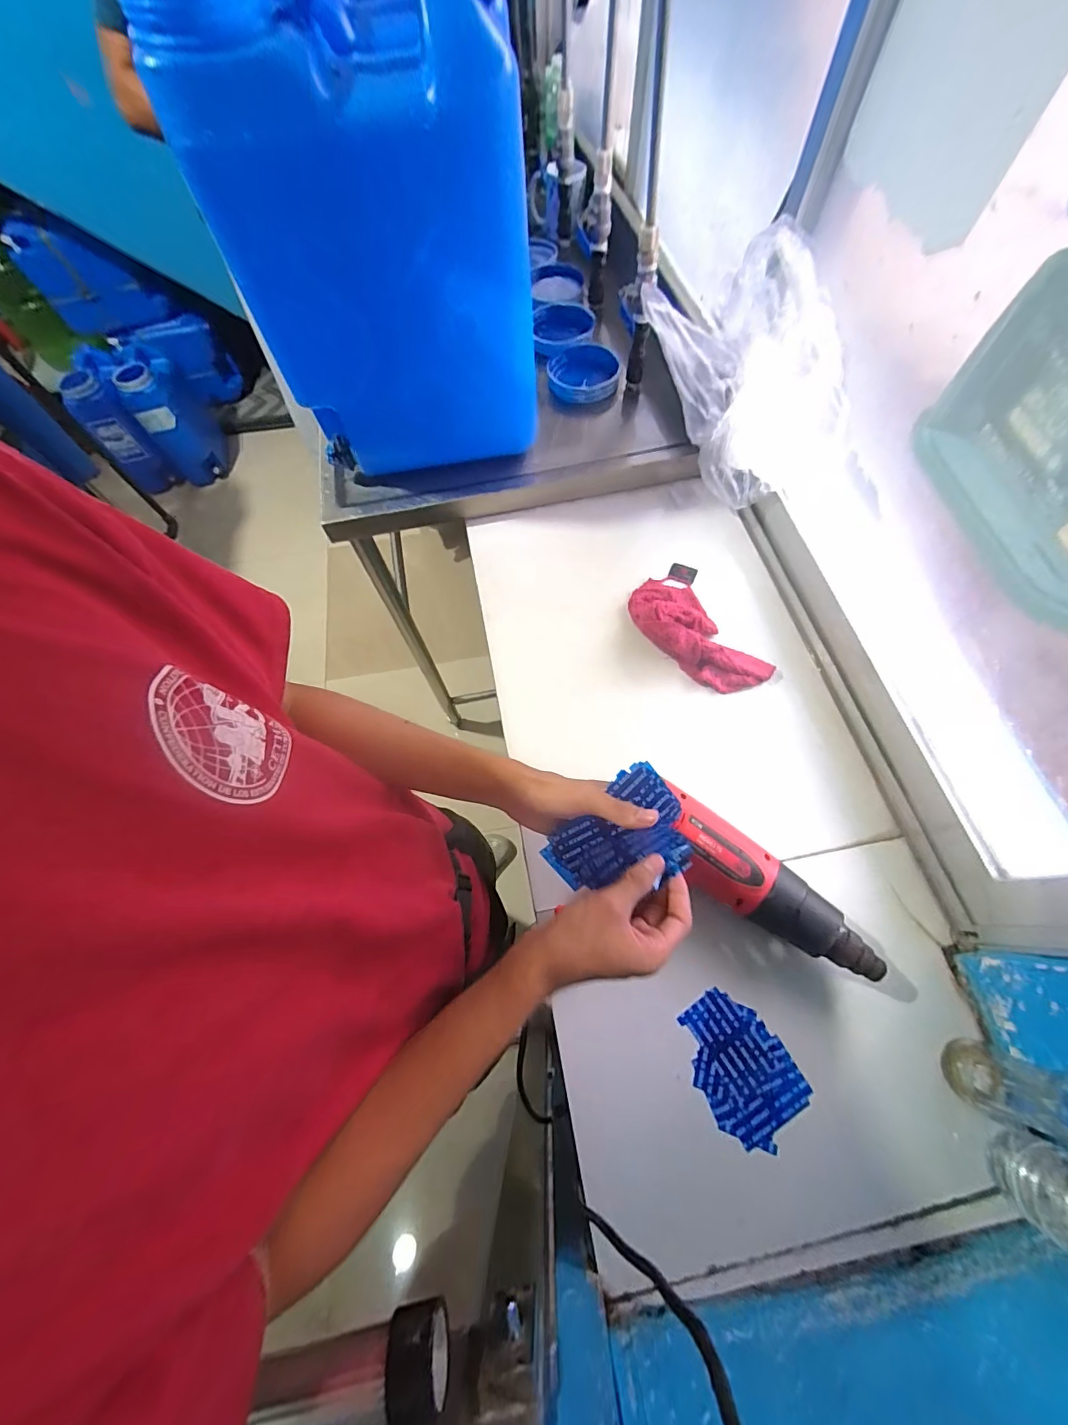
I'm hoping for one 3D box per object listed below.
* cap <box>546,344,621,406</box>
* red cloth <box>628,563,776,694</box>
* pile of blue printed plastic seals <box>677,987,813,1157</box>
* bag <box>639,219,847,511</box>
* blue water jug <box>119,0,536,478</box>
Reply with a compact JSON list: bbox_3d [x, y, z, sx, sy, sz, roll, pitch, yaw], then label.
[{"bbox_3d":[0.084,-0.579,0.795,0.118,0.038,0.118,-1,66,2],"label":"cap"},{"bbox_3d":[0.213,-0.119,0.616,0.122,0.052,0.208,-24,68,-8],"label":"red cloth"},{"bbox_3d":[0.196,0.336,0.442,0.088,0.004,0.118,-31,69,-11],"label":"pile of blue printed plastic seals"},{"bbox_3d":[0.280,-0.424,0.591,0.267,0.240,0.128,31,71,15],"label":"bag"},{"bbox_3d":[-0.175,-0.530,0.566,0.325,0.428,0.148,-11,66,-2],"label":"blue water jug"}]

